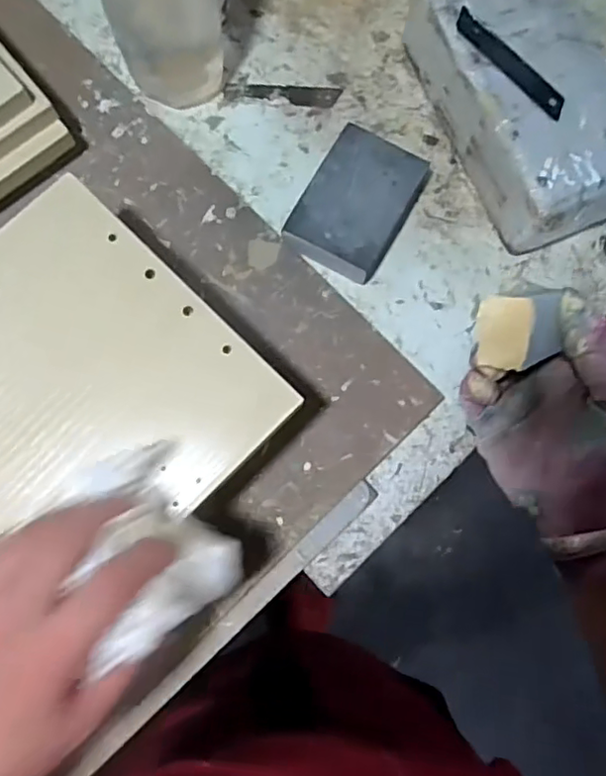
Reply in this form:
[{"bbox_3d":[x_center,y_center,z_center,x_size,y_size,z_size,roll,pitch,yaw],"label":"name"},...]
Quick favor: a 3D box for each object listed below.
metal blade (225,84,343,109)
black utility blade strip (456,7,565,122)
[{"bbox_3d":[-0.016,-0.233,0.475,0.090,0.004,0.018,4,79,1],"label":"metal blade"},{"bbox_3d":[0.140,-0.221,0.406,0.018,0.004,0.100,-40,83,-8],"label":"black utility blade strip"}]

